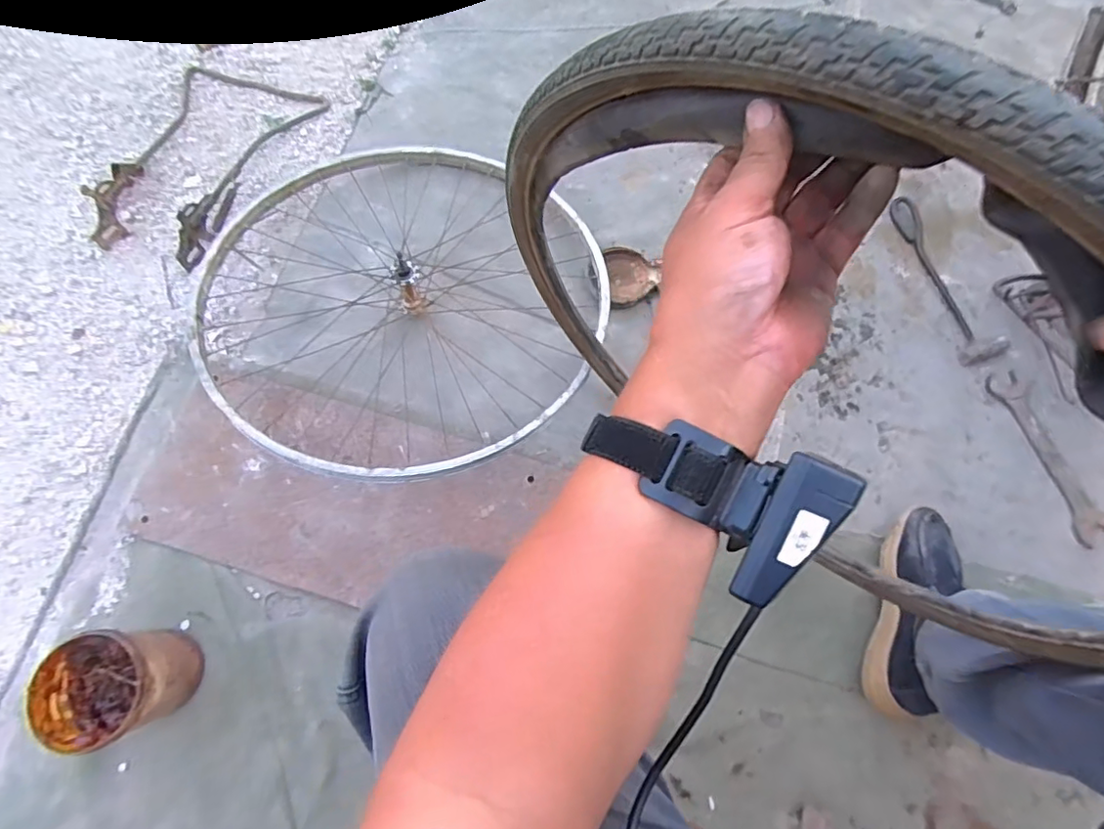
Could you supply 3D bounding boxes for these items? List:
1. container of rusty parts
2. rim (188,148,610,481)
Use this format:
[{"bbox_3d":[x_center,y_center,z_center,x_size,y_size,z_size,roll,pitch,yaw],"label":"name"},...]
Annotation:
[{"bbox_3d":[-0.517,0.325,0.686,0.133,0.122,0.121,-8,73,-2],"label":"container of rusty parts"},{"bbox_3d":[-0.225,-0.180,0.828,0.566,0.122,0.556,0,73,0],"label":"rim"}]

